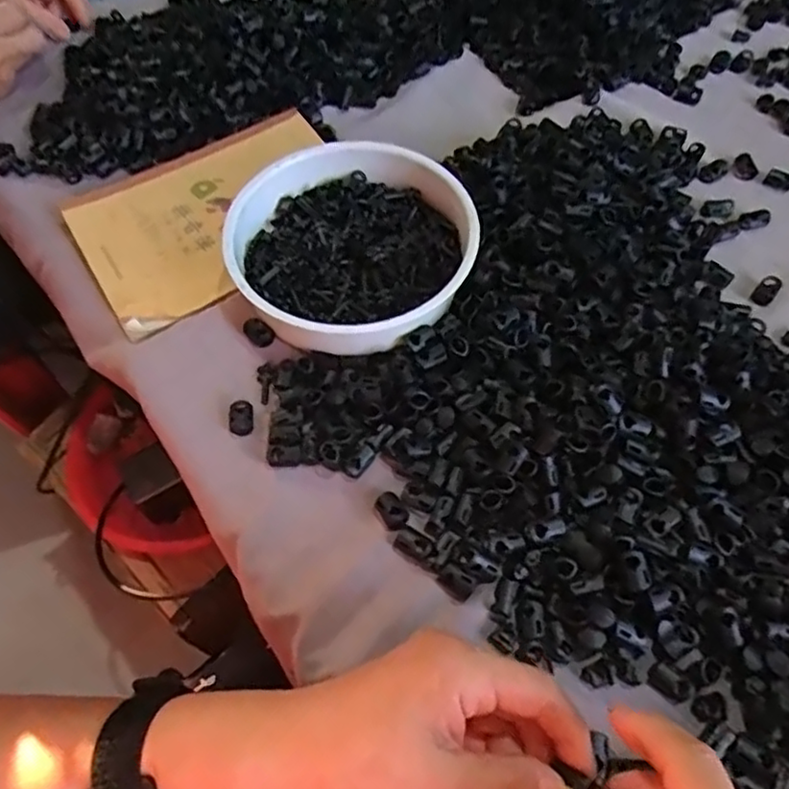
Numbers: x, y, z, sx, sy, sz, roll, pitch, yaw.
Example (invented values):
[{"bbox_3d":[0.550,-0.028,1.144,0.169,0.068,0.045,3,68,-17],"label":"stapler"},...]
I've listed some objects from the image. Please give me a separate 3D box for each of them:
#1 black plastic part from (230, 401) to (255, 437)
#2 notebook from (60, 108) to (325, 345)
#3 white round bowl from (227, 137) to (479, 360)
[{"bbox_3d":[-0.094,0.014,0.398,0.015,0.006,0.021,-6,61,-2],"label":"black plastic part"},{"bbox_3d":[-0.132,-0.138,0.493,0.201,0.012,0.145,-29,64,-14],"label":"notebook"},{"bbox_3d":[-0.026,-0.100,0.443,0.155,0.047,0.159,-1,61,1],"label":"white round bowl"}]

